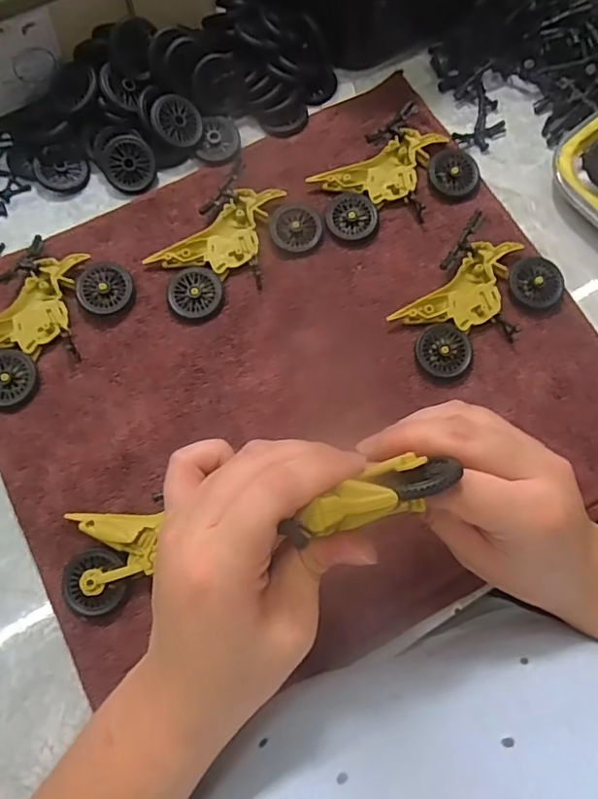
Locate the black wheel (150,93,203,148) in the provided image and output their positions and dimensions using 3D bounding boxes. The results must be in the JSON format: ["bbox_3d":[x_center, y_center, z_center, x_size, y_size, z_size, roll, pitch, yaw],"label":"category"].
[{"bbox_3d":[-0.089,-0.203,0.411,0.037,0.004,0.034,-1,92,-27],"label":"black wheel"}]

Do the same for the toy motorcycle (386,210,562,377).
[{"bbox_3d":[0.120,-0.065,0.382,0.073,0.017,0.111,39,76,10],"label":"toy motorcycle"}]

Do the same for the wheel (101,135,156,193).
[{"bbox_3d":[-0.124,-0.171,0.411,0.038,0.006,0.036,-2,105,-7],"label":"wheel"}]

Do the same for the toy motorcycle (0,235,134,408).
[{"bbox_3d":[-0.170,-0.050,0.372,0.076,0.016,0.112,29,75,7],"label":"toy motorcycle"}]

